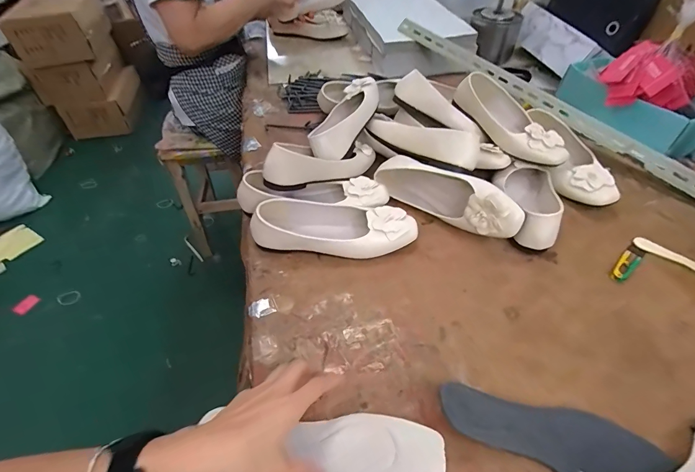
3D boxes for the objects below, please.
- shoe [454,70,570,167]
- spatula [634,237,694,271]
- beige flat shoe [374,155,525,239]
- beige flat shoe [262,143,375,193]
[{"bbox_3d":[0.304,-0.222,0.663,0.069,0.095,0.245,-25,52,-21],"label":"shoe"},{"bbox_3d":[0.520,0.041,0.533,0.143,0.006,0.032,30,55,25],"label":"spatula"},{"bbox_3d":[0.163,-0.072,0.592,0.258,0.088,0.076,28,54,24],"label":"beige flat shoe"},{"bbox_3d":[-0.040,-0.136,0.641,0.225,0.074,0.081,-13,47,-31],"label":"beige flat shoe"}]

